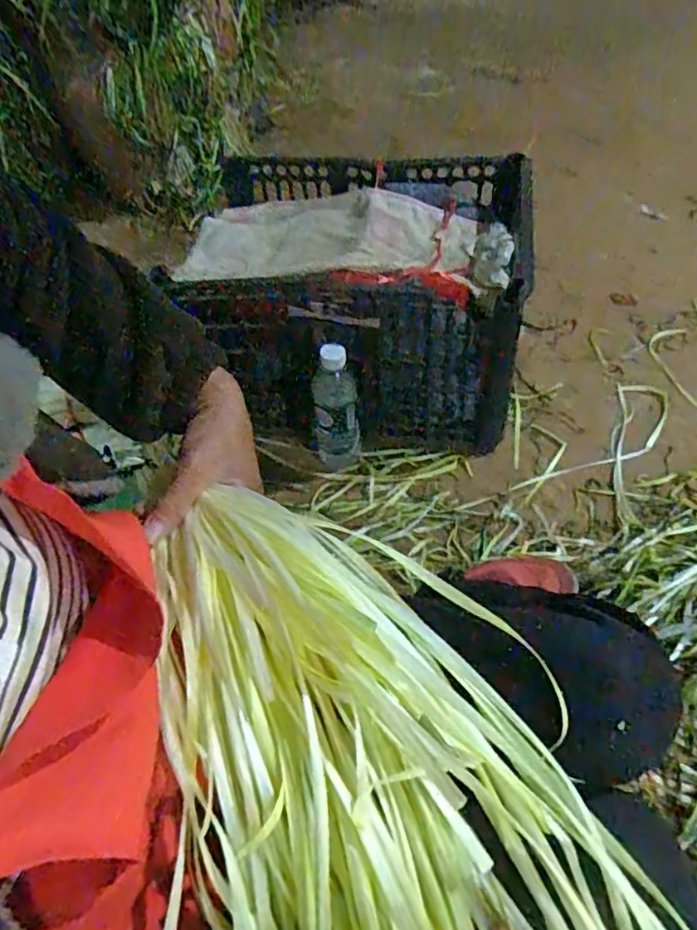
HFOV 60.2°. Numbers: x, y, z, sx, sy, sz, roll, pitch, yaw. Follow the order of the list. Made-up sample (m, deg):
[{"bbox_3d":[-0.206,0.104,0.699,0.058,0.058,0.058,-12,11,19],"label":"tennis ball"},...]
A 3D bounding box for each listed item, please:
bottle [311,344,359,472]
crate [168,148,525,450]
[{"bbox_3d":[-0.020,-0.077,0.824,0.060,0.209,0.059,-10,53,-2],"label":"bottle"},{"bbox_3d":[0.033,-0.243,0.907,0.433,0.276,0.356,6,54,10],"label":"crate"}]

